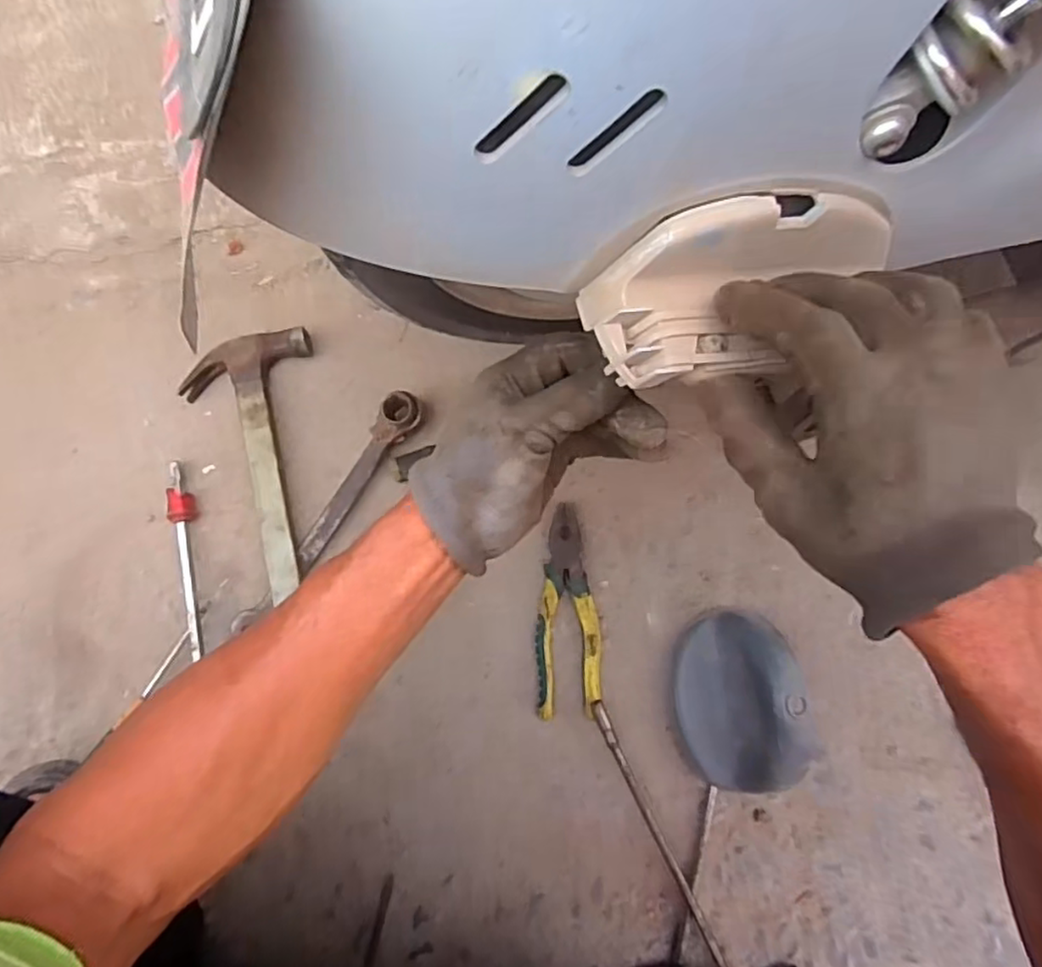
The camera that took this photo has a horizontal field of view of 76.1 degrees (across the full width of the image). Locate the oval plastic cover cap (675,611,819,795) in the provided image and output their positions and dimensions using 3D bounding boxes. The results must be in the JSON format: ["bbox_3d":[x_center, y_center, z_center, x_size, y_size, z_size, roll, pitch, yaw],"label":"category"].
[{"bbox_3d":[0.184,0.187,0.570,0.086,0.083,0.143,-7,80,-2],"label":"oval plastic cover cap"}]

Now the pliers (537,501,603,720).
[{"bbox_3d":[0.044,0.116,0.612,0.056,0.016,0.189,1,79,0],"label":"pliers"}]

